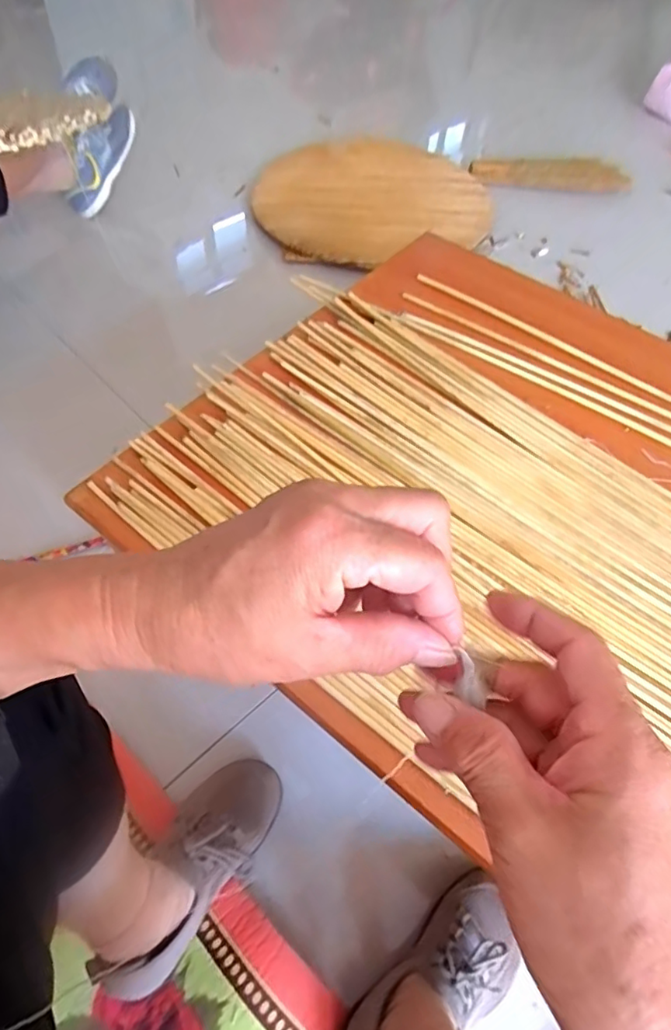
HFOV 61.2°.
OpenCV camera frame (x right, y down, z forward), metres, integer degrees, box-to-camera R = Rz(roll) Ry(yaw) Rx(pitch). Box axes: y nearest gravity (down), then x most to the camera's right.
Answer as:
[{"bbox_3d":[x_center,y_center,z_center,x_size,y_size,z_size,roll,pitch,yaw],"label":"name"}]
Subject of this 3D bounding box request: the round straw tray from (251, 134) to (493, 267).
[{"bbox_3d":[0.071,-0.799,1.393,0.544,0.027,0.535,-18,60,-14],"label":"round straw tray"}]

